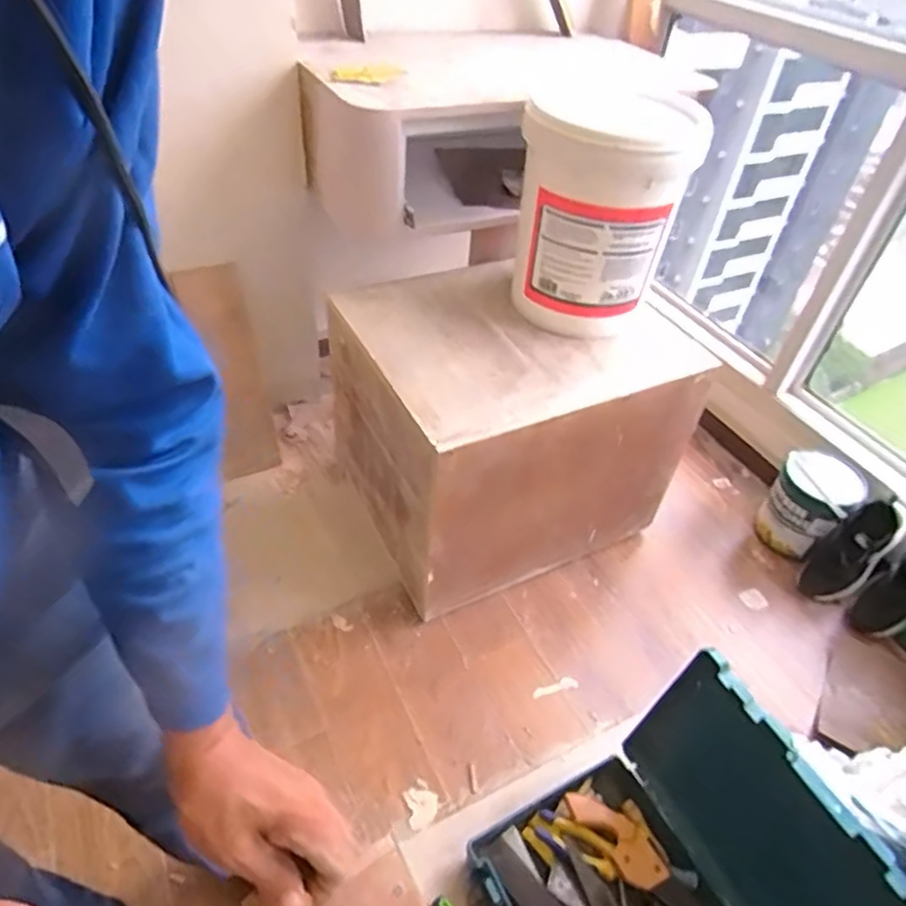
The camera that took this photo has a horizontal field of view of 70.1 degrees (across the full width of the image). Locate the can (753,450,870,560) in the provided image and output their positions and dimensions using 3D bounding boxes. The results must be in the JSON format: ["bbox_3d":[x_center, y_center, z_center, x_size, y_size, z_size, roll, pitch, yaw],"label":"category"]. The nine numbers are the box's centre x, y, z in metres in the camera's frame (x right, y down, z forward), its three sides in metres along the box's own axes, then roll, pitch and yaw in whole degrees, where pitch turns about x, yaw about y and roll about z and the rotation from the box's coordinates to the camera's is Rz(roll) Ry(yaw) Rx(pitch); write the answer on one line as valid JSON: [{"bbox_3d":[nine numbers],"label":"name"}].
[{"bbox_3d":[0.866,0.125,1.575,0.189,0.234,0.175,3,44,-3],"label":"can"}]

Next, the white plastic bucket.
[{"bbox_3d":[0.261,-0.449,1.215,0.291,0.361,0.284,3,44,-3],"label":"white plastic bucket"}]

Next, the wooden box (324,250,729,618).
[{"bbox_3d":[0.117,-0.076,1.403,0.614,0.476,0.517,-17,48,-22],"label":"wooden box"}]

